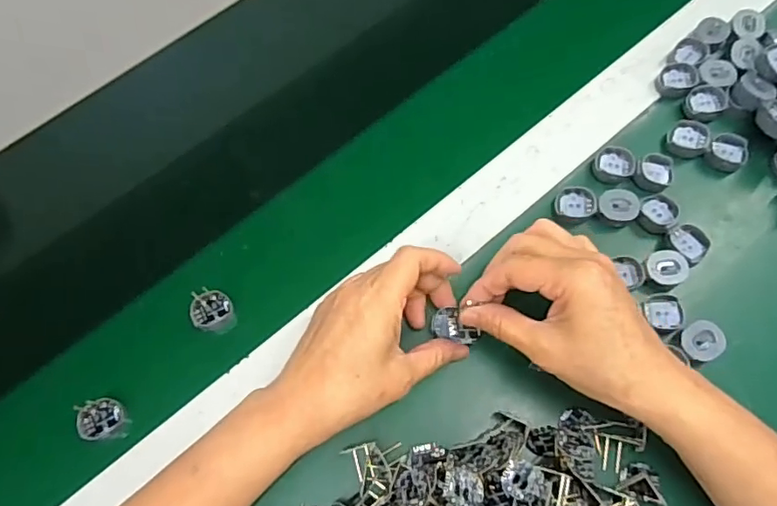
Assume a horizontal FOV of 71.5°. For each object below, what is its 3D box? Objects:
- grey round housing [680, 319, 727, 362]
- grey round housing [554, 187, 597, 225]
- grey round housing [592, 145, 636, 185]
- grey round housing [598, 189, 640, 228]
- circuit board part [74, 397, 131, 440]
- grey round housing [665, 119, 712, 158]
[{"bbox_3d":[0.210,0.059,0.362,0.027,0.014,0.026,-1,69,2],"label":"grey round housing"},{"bbox_3d":[0.140,-0.036,0.407,0.029,0.009,0.029,-1,69,2],"label":"grey round housing"},{"bbox_3d":[0.174,-0.068,0.417,0.029,0.007,0.033,18,71,9],"label":"grey round housing"},{"bbox_3d":[0.170,-0.034,0.400,0.027,0.014,0.025,-1,69,2],"label":"grey round housing"},{"bbox_3d":[-0.197,0.114,0.372,0.032,0.007,0.026,0,75,-18],"label":"circuit board part"},{"bbox_3d":[0.235,-0.090,0.421,0.030,0.010,0.028,41,76,15],"label":"grey round housing"}]

